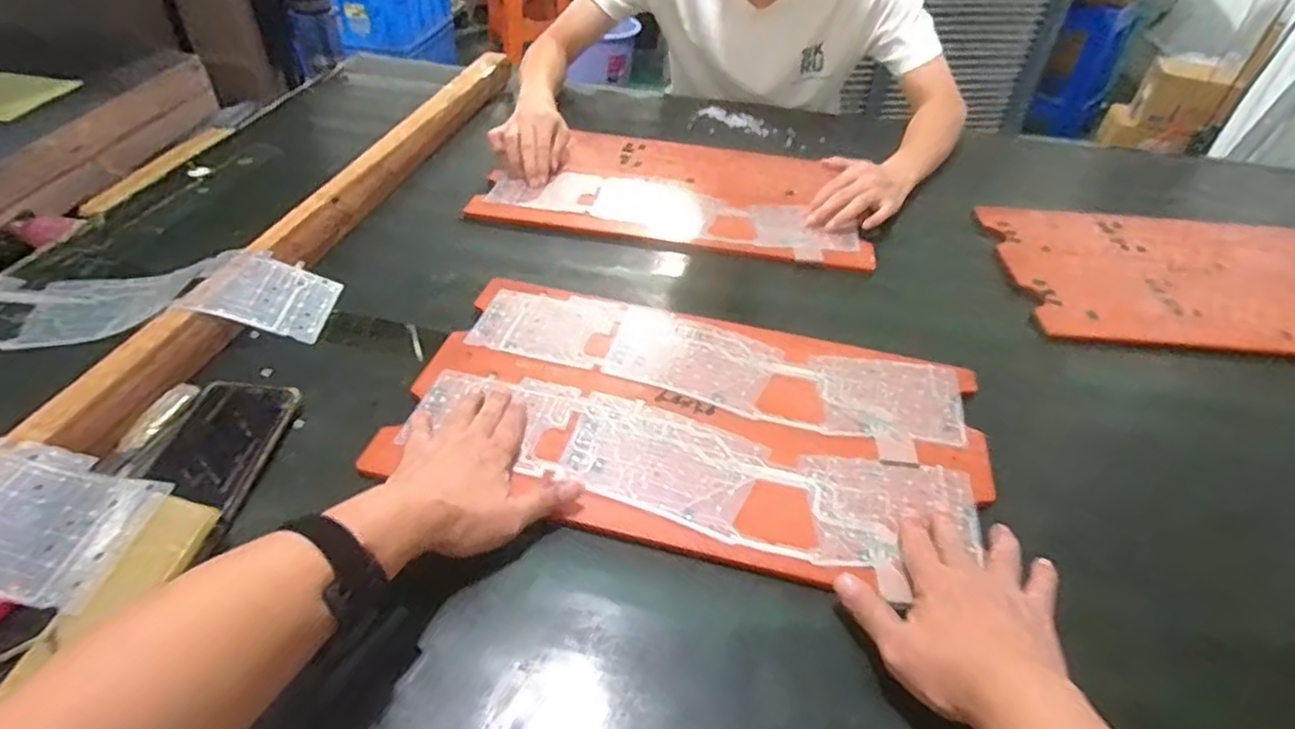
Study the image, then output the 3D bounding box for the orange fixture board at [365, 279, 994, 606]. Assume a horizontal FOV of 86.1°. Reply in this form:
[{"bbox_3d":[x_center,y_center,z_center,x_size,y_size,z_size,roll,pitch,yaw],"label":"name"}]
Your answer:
[{"bbox_3d":[0.038,0.041,0.577,0.459,0.017,0.254,11,44,9],"label":"orange fixture board"}]

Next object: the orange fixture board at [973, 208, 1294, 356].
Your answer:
[{"bbox_3d":[0.637,-0.094,0.779,0.454,0.012,0.262,4,43,2],"label":"orange fixture board"}]

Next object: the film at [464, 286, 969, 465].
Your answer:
[{"bbox_3d":[0.057,0.000,0.631,0.436,0.006,0.122,12,43,9],"label":"film"}]

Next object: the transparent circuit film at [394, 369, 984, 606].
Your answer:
[{"bbox_3d":[0.028,0.077,0.535,0.427,0.009,0.109,14,44,10],"label":"transparent circuit film"}]

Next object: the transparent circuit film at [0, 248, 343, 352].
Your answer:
[{"bbox_3d":[-0.509,-0.059,0.639,0.404,0.037,0.114,0,43,-3],"label":"transparent circuit film"}]

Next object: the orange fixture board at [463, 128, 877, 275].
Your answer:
[{"bbox_3d":[0.044,-0.229,0.888,0.462,0.009,0.262,10,43,8],"label":"orange fixture board"}]

